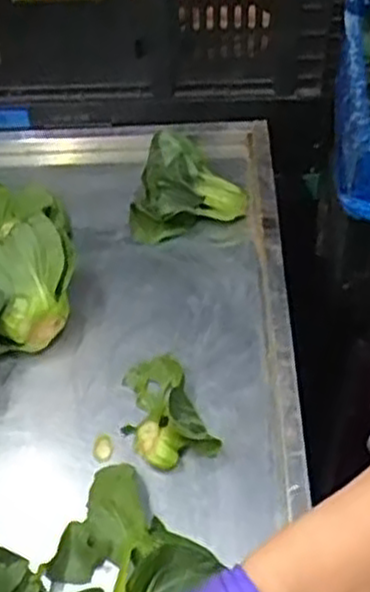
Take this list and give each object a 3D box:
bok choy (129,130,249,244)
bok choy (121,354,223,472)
[{"bbox_3d":[-0.001,-0.118,0.818,0.125,0.077,0.080,-10,51,-5],"label":"bok choy"},{"bbox_3d":[-0.022,0.098,0.668,0.067,0.035,0.108,-20,52,-12],"label":"bok choy"}]

